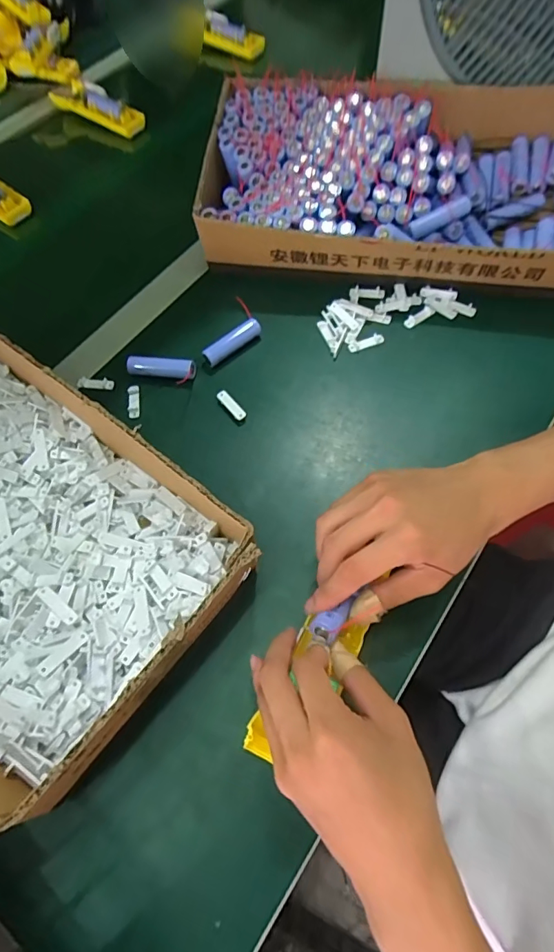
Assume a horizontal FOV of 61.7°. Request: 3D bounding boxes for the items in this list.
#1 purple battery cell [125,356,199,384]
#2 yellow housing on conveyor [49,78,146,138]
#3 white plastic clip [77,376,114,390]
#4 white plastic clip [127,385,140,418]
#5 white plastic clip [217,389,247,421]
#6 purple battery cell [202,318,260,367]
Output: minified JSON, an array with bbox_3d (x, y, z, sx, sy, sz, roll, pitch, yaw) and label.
[{"bbox_3d":[-0.115,-0.107,0.463,0.069,0.016,0.019,5,64,6],"label":"purple battery cell"},{"bbox_3d":[-0.270,-0.551,0.696,0.167,0.040,0.044,35,71,19],"label":"yellow housing on conveyor"},{"bbox_3d":[-0.182,-0.093,0.465,0.037,0.005,0.012,7,63,6],"label":"white plastic clip"},{"bbox_3d":[-0.140,-0.073,0.452,0.012,0.005,0.037,-10,63,-1],"label":"white plastic clip"},{"bbox_3d":[-0.043,-0.068,0.442,0.011,0.007,0.037,-37,67,-14],"label":"white plastic clip"},{"bbox_3d":[-0.043,-0.135,0.470,0.066,0.020,0.016,-39,67,-15],"label":"purple battery cell"}]

